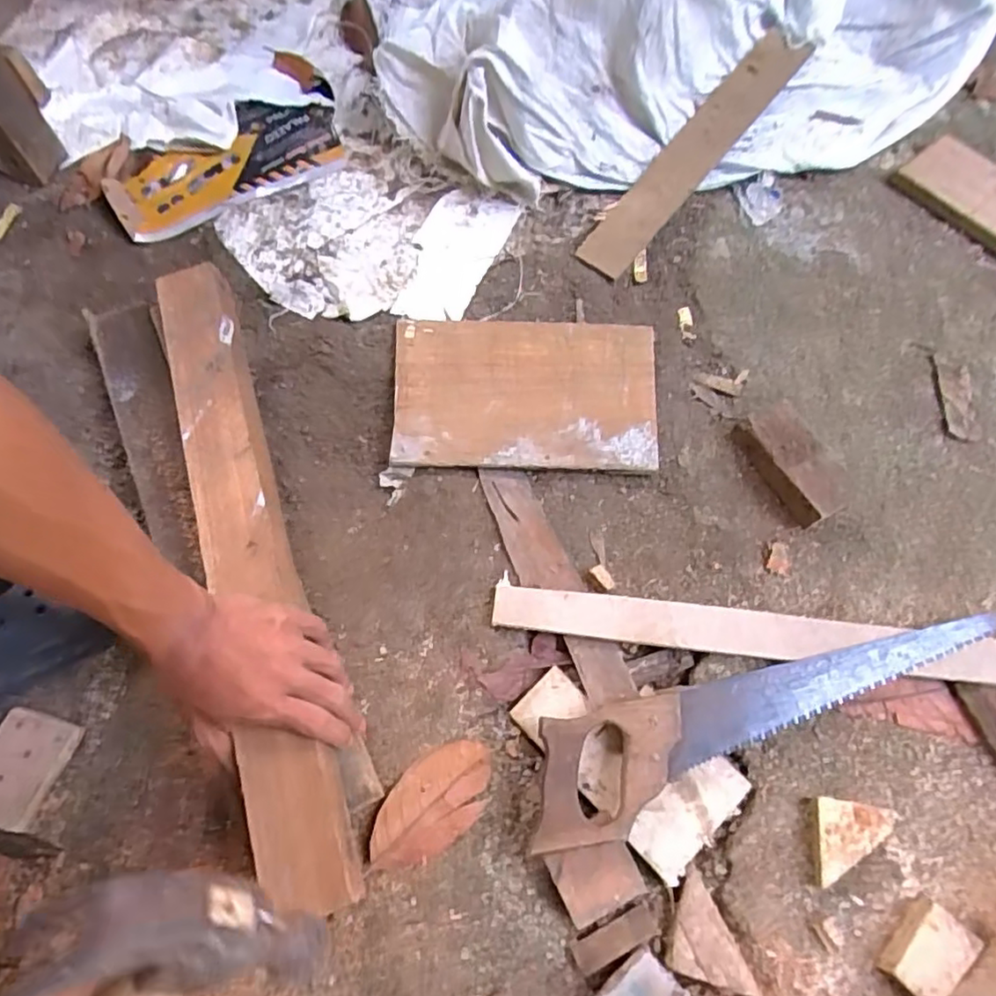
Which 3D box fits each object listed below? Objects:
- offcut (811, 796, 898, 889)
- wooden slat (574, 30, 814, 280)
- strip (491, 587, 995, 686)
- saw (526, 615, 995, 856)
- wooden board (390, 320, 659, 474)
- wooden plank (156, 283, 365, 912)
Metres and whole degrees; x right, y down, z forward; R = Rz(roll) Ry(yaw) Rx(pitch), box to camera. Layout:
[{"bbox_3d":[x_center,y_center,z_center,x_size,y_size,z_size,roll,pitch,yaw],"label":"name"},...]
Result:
[{"bbox_3d":[0.264,0.252,0.496,0.083,0.021,0.044,-29,69,-13],"label":"offcut"},{"bbox_3d":[0.247,-0.430,0.783,0.063,0.017,0.443,36,75,9],"label":"wooden slat"},{"bbox_3d":[0.212,0.115,0.557,0.428,0.011,0.042,6,58,4],"label":"strip"},{"bbox_3d":[0.216,0.174,0.528,0.410,0.028,0.087,-17,66,-8],"label":"saw"},{"bbox_3d":[0.026,-0.108,0.660,0.263,0.017,0.169,2,65,1],"label":"wooden board"},{"bbox_3d":[-0.208,0.025,0.524,0.072,0.033,0.555,-18,65,-8],"label":"wooden plank"}]

